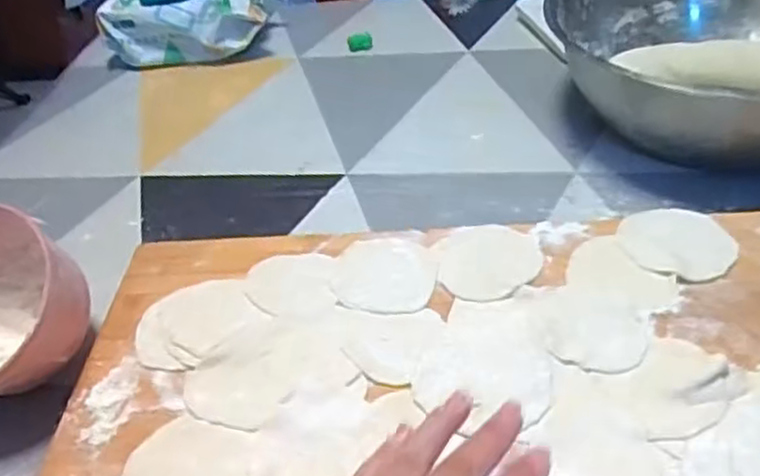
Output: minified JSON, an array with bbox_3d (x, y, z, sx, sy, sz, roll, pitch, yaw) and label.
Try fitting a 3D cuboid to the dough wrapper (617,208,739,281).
[{"bbox_3d":[0.194,0.002,0.469,0.064,0.004,0.070,-5,41,4],"label":"dough wrapper"}]

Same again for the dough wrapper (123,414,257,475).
[{"bbox_3d":[-0.100,0.123,0.378,0.077,0.008,0.060,10,44,19],"label":"dough wrapper"}]

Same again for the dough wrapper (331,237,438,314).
[{"bbox_3d":[0.004,0.023,0.476,0.067,0.004,0.068,-4,41,3],"label":"dough wrapper"}]

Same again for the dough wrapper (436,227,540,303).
[{"bbox_3d":[0.072,0.015,0.473,0.064,0.004,0.070,1,41,11],"label":"dough wrapper"}]

